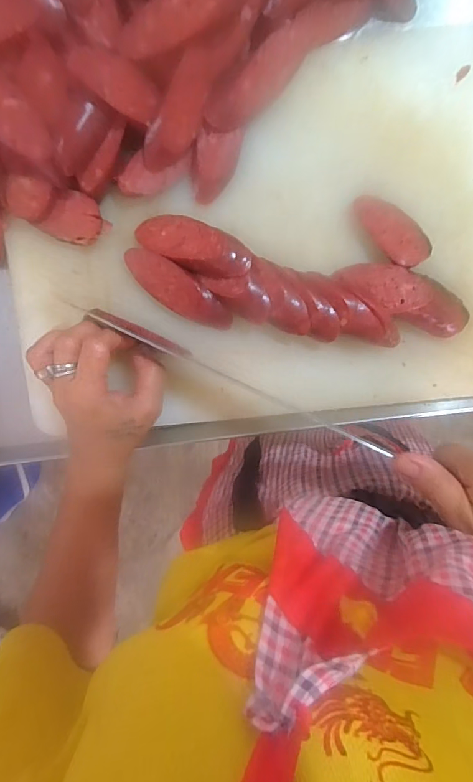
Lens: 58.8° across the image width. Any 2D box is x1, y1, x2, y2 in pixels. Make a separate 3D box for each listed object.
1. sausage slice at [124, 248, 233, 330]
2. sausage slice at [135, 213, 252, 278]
[{"bbox_3d":[-0.050,-0.084,0.351,0.102,0.017,0.032,36,98,-1],"label":"sausage slice"},{"bbox_3d":[-0.038,-0.119,0.339,0.104,0.012,0.037,27,98,19],"label":"sausage slice"}]

